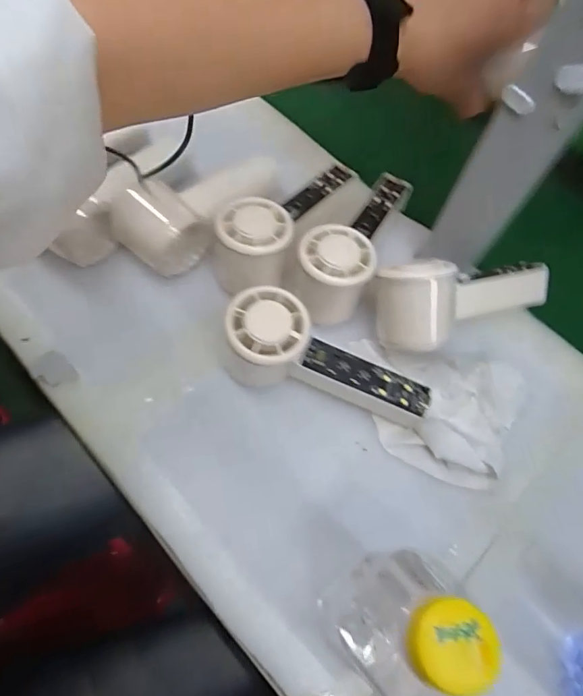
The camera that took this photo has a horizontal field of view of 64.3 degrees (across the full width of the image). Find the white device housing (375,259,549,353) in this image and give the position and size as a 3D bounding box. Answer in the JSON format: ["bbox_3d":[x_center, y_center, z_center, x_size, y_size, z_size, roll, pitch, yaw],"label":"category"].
[{"bbox_3d":[0.136,-0.040,0.351,0.155,0.069,0.063,-10,63,-20],"label":"white device housing"}]

